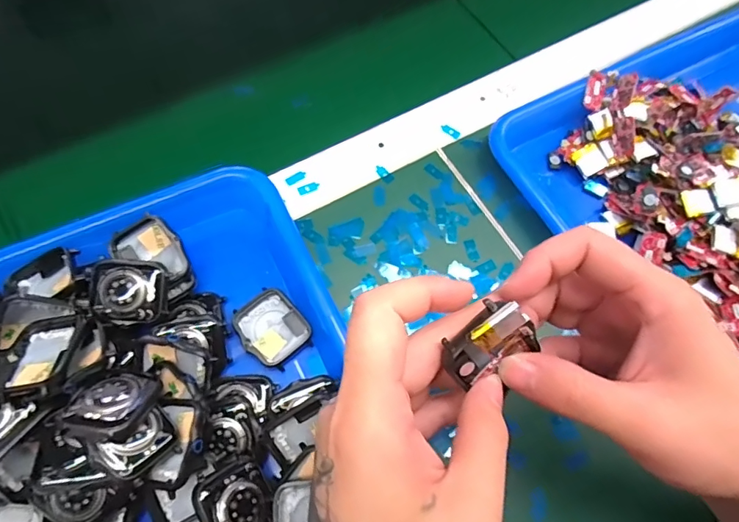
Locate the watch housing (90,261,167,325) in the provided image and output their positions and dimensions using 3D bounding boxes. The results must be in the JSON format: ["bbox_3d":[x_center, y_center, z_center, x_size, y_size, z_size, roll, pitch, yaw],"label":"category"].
[{"bbox_3d":[-0.140,0.018,0.275,0.042,0.010,0.037,-2,85,-10],"label":"watch housing"}]

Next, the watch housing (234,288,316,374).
[{"bbox_3d":[-0.061,0.042,0.297,0.037,0.007,0.045,-39,75,-17],"label":"watch housing"}]

